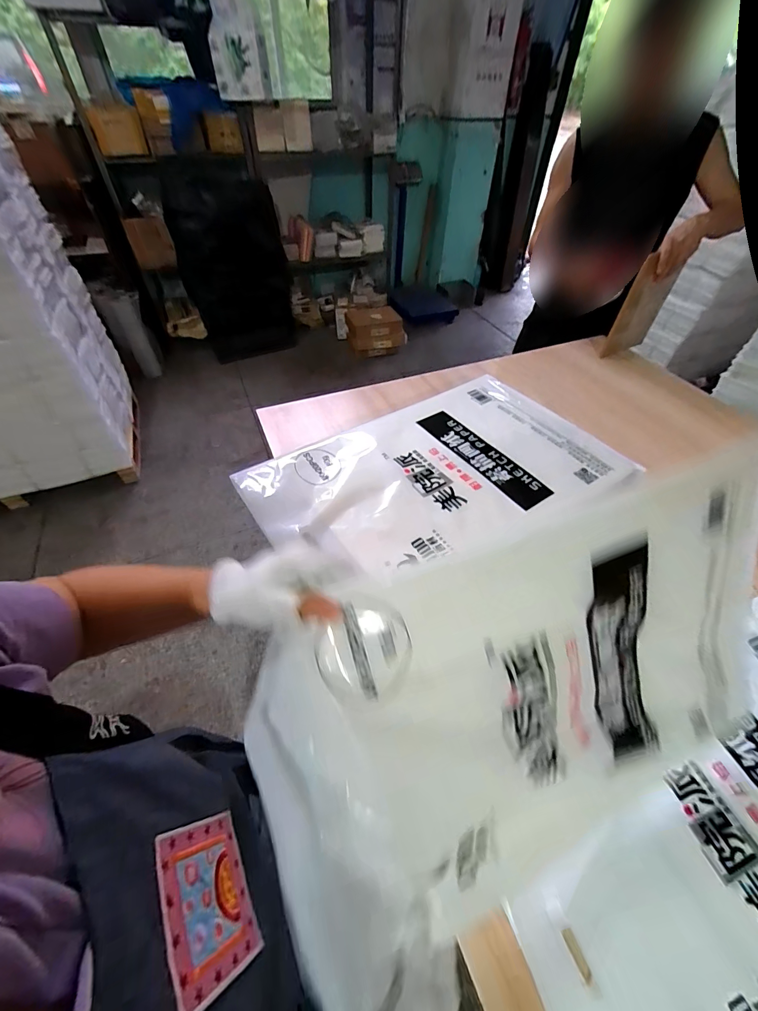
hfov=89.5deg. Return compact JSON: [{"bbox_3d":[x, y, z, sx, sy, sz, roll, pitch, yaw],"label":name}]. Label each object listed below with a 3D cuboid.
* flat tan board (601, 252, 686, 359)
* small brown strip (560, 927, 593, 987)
[{"bbox_3d":[0.784,-0.588,1.128,0.209,0.270,0.030,-18,52,-15],"label":"flat tan board"},{"bbox_3d":[0.205,0.465,0.396,0.012,0.006,0.040,-14,47,-15],"label":"small brown strip"}]

